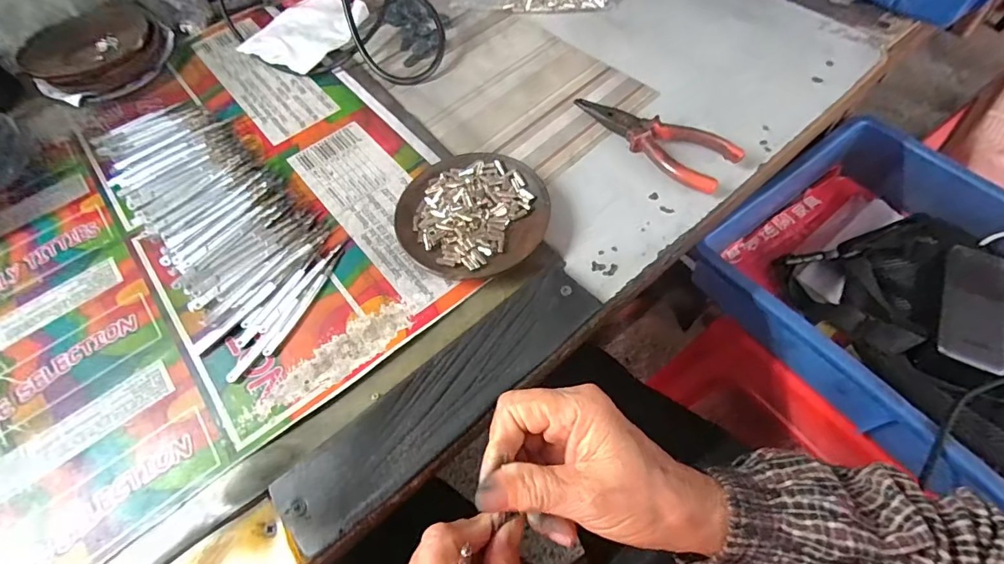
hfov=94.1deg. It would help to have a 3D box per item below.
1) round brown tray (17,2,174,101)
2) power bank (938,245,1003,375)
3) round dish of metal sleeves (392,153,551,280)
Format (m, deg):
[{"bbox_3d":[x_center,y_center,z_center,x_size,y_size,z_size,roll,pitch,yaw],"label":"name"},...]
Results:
[{"bbox_3d":[-0.406,-0.236,0.469,0.124,0.036,0.121,-2,59,3],"label":"round brown tray"},{"bbox_3d":[0.444,0.024,0.438,0.059,0.018,0.129,21,63,15],"label":"power bank"},{"bbox_3d":[-0.023,-0.052,0.364,0.113,0.031,0.111,-1,64,2],"label":"round dish of metal sleeves"}]

